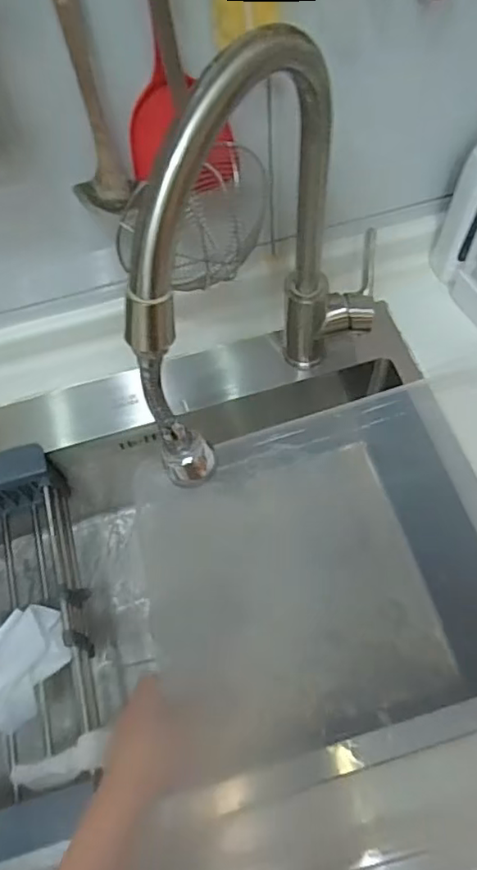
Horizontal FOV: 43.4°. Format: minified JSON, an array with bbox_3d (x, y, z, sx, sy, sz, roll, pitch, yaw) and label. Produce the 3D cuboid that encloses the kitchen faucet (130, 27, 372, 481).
[{"bbox_3d":[0.031,-0.104,0.464,0.063,0.375,0.292,27,68,16],"label":"kitchen faucet"}]

